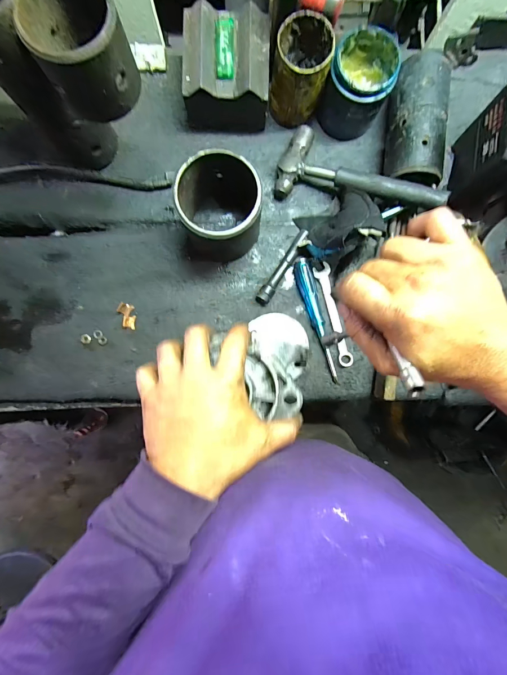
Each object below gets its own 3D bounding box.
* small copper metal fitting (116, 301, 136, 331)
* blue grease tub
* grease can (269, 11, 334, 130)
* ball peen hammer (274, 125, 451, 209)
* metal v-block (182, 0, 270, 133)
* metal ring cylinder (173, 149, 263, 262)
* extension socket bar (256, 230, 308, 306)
[{"bbox_3d":[-0.200,-0.034,0.502,0.023,0.011,0.043,-12,87,-2],"label":"small copper metal fitting"},{"bbox_3d":[0.149,-0.363,0.464,0.081,0.098,0.089,0,87,-1],"label":"blue grease tub"},{"bbox_3d":[0.067,-0.380,0.459,0.072,0.119,0.086,9,87,-1],"label":"grease can"},{"bbox_3d":[0.157,-0.235,0.472,0.240,0.034,0.103,22,87,14],"label":"ball peen hammer"},{"bbox_3d":[-0.039,-0.382,0.465,0.120,0.097,0.119,2,87,-1],"label":"metal v-block"},{"bbox_3d":[-0.045,-0.171,0.446,0.106,0.129,0.106,0,87,-1],"label":"metal ring cylinder"},{"bbox_3d":[0.047,-0.110,0.498,0.020,0.026,0.133,34,87,1],"label":"extension socket bar"}]

